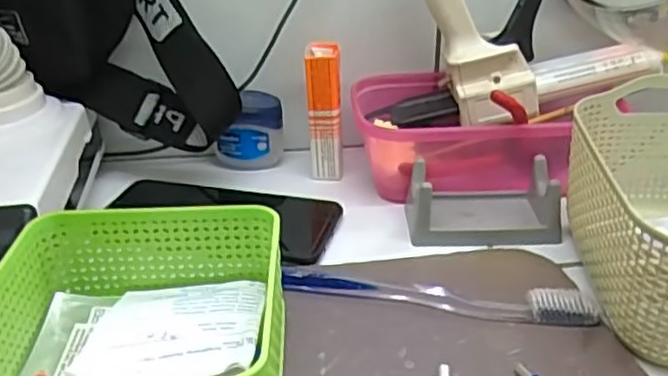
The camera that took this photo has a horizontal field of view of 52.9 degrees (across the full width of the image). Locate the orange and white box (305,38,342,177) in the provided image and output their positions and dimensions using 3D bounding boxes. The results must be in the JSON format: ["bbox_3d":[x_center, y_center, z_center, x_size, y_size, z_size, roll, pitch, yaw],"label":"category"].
[{"bbox_3d":[-0.008,-0.057,0.512,0.026,0.098,0.037,-2,29,-3],"label":"orange and white box"}]

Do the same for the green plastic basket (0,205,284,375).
[{"bbox_3d":[-0.090,0.068,0.314,0.125,0.062,0.132,-1,29,-2],"label":"green plastic basket"}]

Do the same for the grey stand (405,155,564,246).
[{"bbox_3d":[0.097,0.005,0.447,0.098,0.035,0.055,0,29,1],"label":"grey stand"}]

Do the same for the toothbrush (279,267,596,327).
[{"bbox_3d":[0.057,0.060,0.377,0.172,0.010,0.020,4,30,9],"label":"toothbrush"}]

